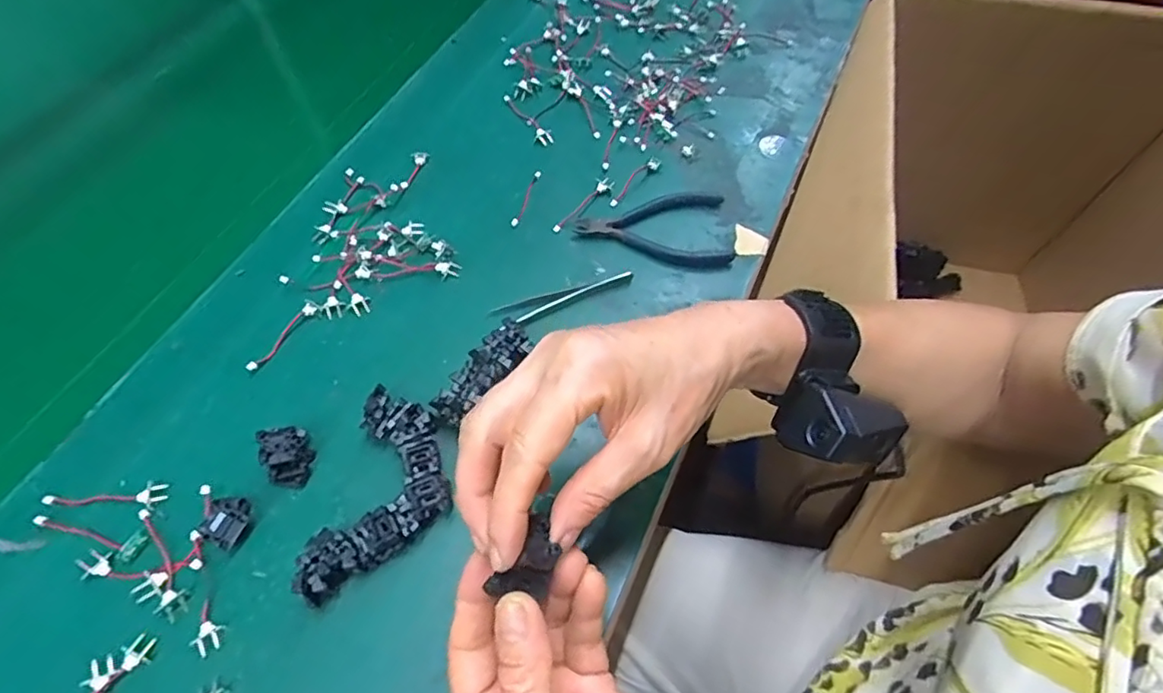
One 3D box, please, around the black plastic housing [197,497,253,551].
[{"bbox_3d":[-0.199,0.099,0.329,0.025,0.013,0.026,17,62,10],"label":"black plastic housing"}]

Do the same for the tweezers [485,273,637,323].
[{"bbox_3d":[-0.012,-0.034,0.408,0.101,0.008,0.011,-17,62,-9],"label":"tweezers"}]

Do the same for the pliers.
[{"bbox_3d":[0.055,-0.083,0.436,0.111,0.008,0.066,-8,61,-3],"label":"pliers"}]

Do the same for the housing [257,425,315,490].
[{"bbox_3d":[-0.175,0.065,0.346,0.023,0.028,0.033,-6,61,-2],"label":"housing"}]

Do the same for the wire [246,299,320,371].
[{"bbox_3d":[-0.199,-0.008,0.388,0.010,0.006,0.060,27,65,15],"label":"wire"}]

